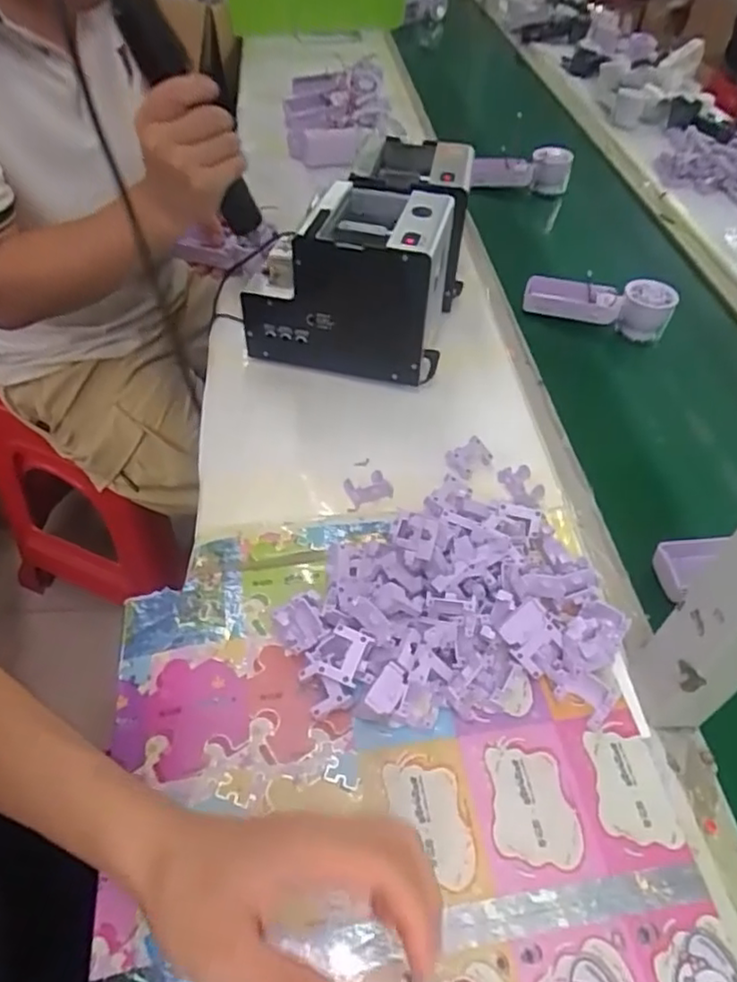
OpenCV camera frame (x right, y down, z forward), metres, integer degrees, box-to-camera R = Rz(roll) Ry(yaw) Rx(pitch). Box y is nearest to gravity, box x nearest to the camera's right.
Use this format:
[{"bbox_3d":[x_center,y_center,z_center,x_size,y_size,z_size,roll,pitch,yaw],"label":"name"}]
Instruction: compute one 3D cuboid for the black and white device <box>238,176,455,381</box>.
[{"bbox_3d":[-0.016,-0.222,0.681,0.198,0.145,0.144,12,48,5],"label":"black and white device"}]

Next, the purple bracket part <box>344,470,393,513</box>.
[{"bbox_3d":[-0.002,-0.004,0.565,0.041,0.011,0.029,-17,52,-20],"label":"purple bracket part"}]

